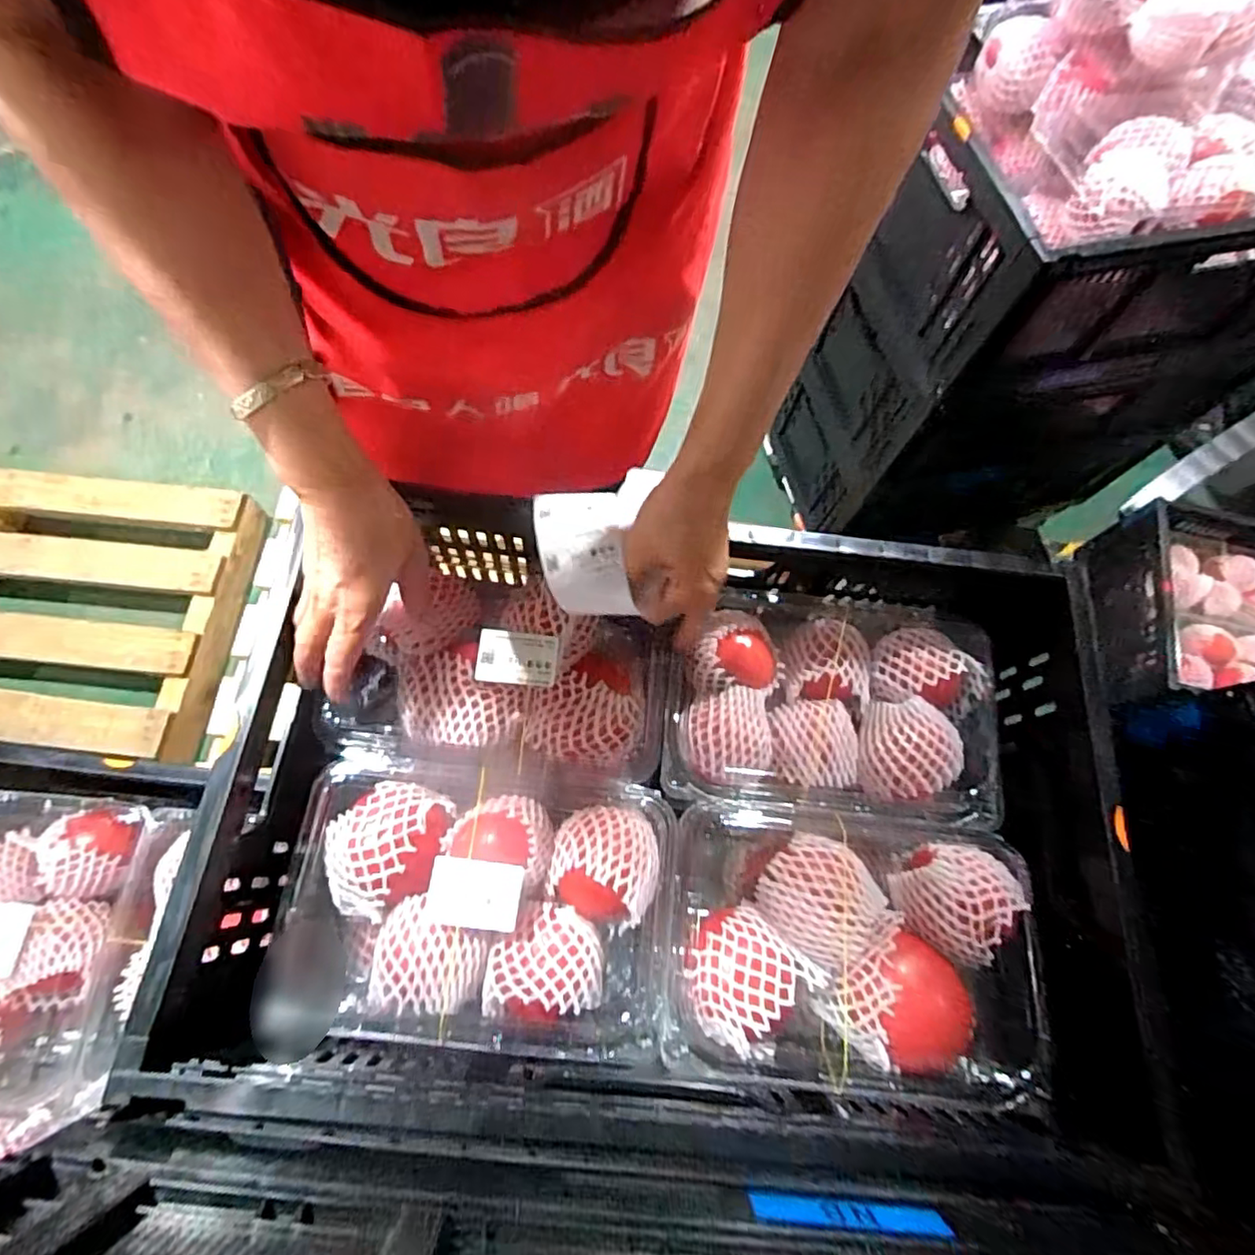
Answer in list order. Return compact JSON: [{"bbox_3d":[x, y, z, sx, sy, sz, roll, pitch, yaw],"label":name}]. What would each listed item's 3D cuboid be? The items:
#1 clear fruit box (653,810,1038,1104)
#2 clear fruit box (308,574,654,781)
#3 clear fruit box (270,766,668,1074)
[{"bbox_3d":[0.165,0.241,0.481,0.247,0.110,0.182,3,70,3],"label":"clear fruit box"},{"bbox_3d":[-0.095,0.036,0.498,0.241,0.072,0.149,5,70,4],"label":"clear fruit box"},{"bbox_3d":[-0.115,0.198,0.459,0.284,0.081,0.180,5,70,4],"label":"clear fruit box"}]

